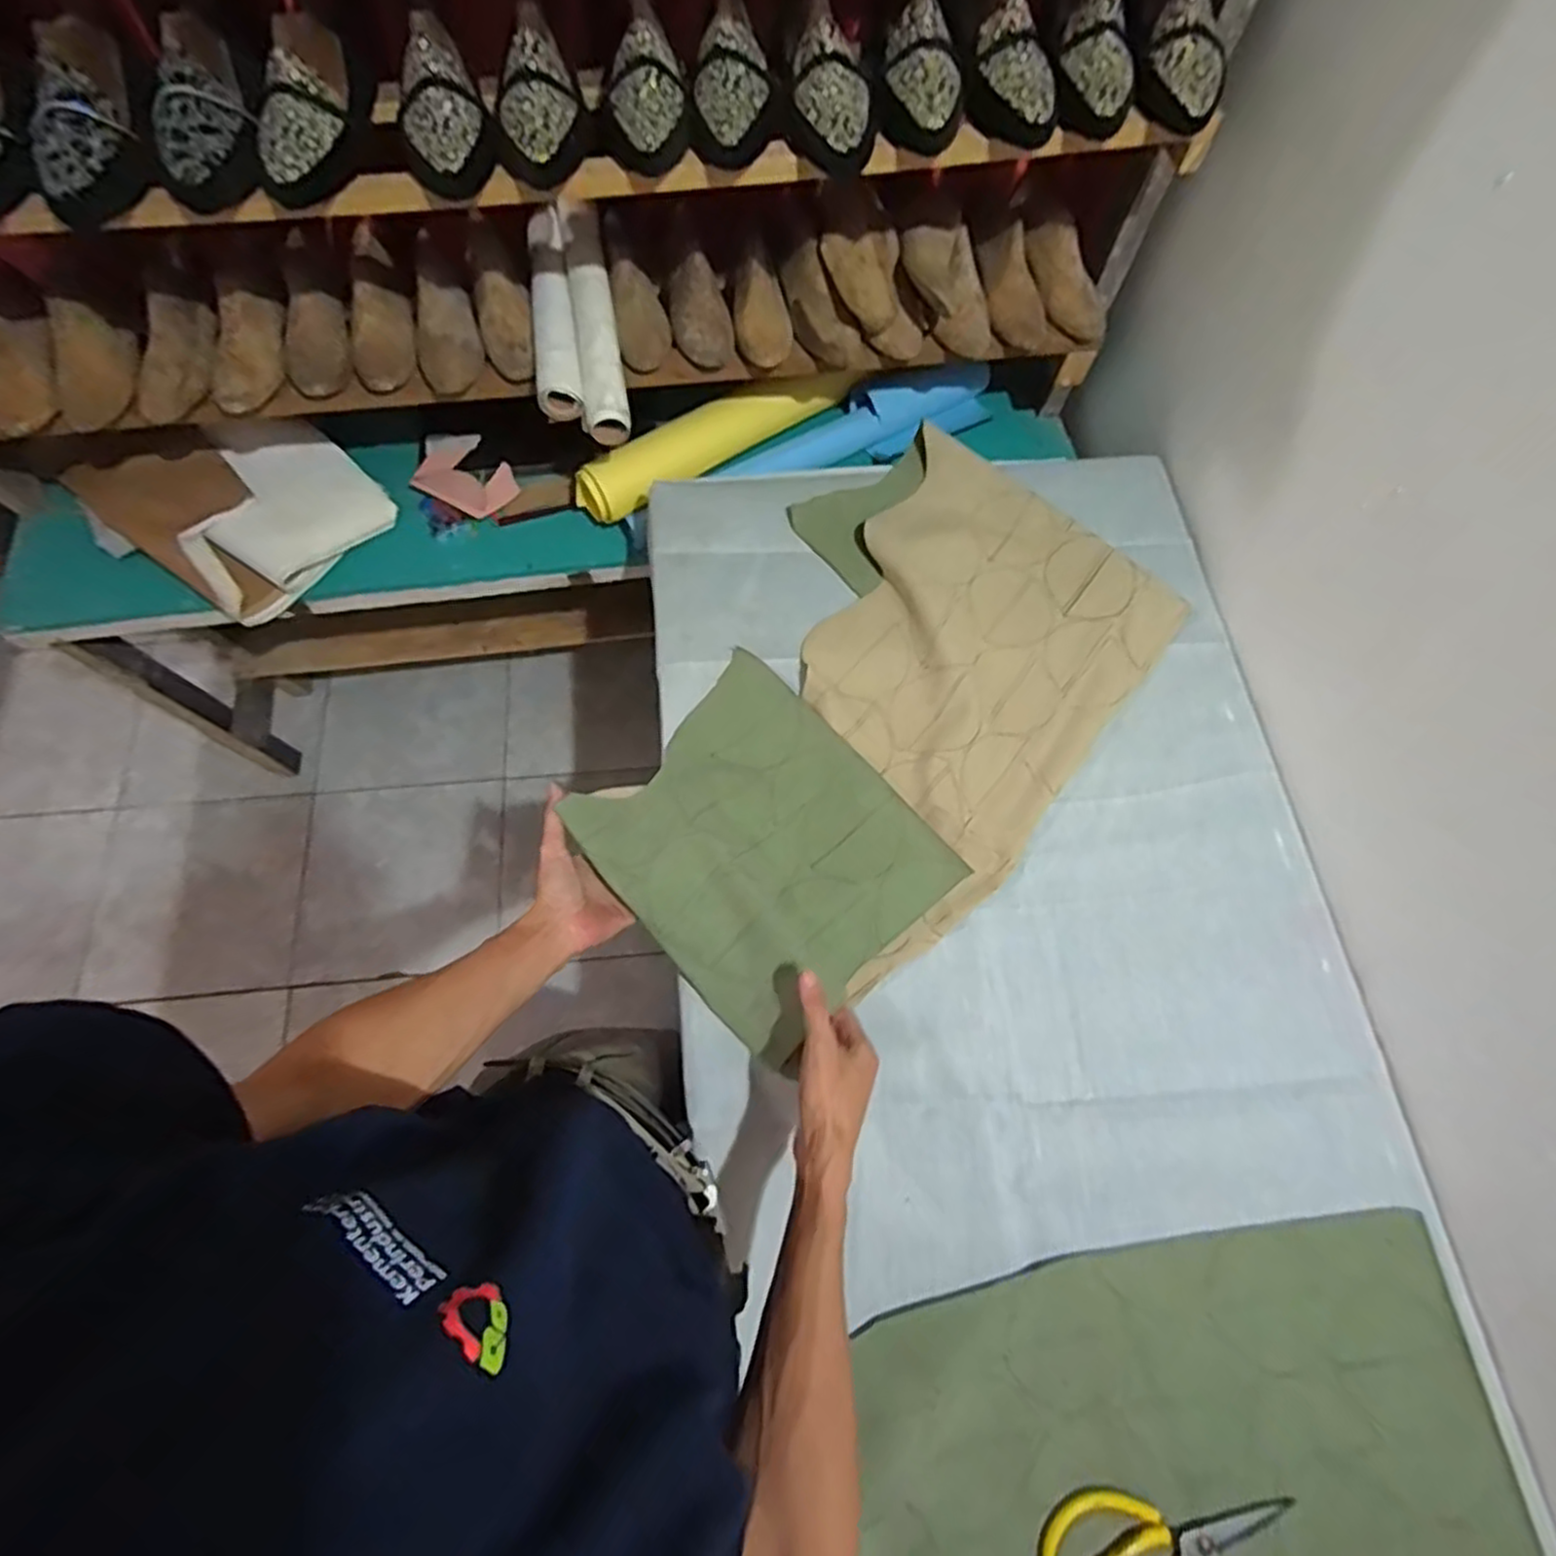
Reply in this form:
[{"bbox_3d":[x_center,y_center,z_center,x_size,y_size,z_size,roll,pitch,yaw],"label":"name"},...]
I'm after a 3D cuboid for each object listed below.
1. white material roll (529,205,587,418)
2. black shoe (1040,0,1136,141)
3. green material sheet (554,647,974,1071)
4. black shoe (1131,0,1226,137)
[{"bbox_3d":[-0.285,-0.585,0.915,0.056,0.041,0.310,-9,71,-4],"label":"white material roll"},{"bbox_3d":[0.304,-0.743,0.719,0.075,0.073,0.196,-8,83,-4],"label":"black shoe"},{"bbox_3d":[-0.019,0.054,0.732,0.281,0.091,0.337,-40,76,-14],"label":"green material sheet"},{"bbox_3d":[0.390,-0.748,0.730,0.085,0.071,0.210,-7,87,-4],"label":"black shoe"}]

